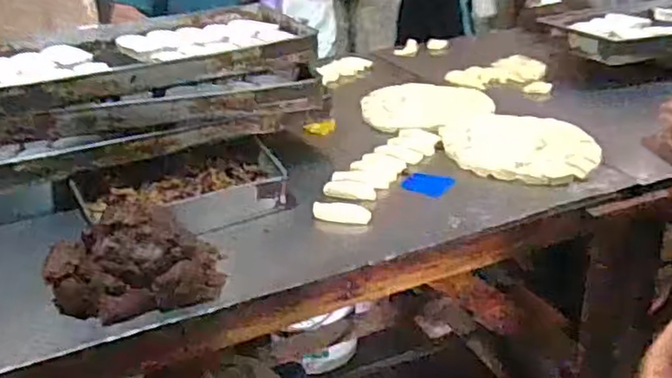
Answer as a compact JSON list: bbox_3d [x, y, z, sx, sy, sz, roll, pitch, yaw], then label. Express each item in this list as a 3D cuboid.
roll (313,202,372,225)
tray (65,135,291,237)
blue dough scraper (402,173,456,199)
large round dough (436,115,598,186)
[{"bbox_3d":[0.011,0.042,1.219,0.113,0.029,0.035,10,30,21],"label":"roll"},{"bbox_3d":[-0.292,0.008,1.267,0.378,0.070,0.221,-12,30,-20],"label":"tray"},{"bbox_3d":[0.180,-0.010,1.303,0.092,0.004,0.081,15,37,29],"label":"blue dough scraper"},{"bbox_3d":[0.377,-0.090,1.389,0.319,0.042,0.269,10,30,20],"label":"large round dough"}]

